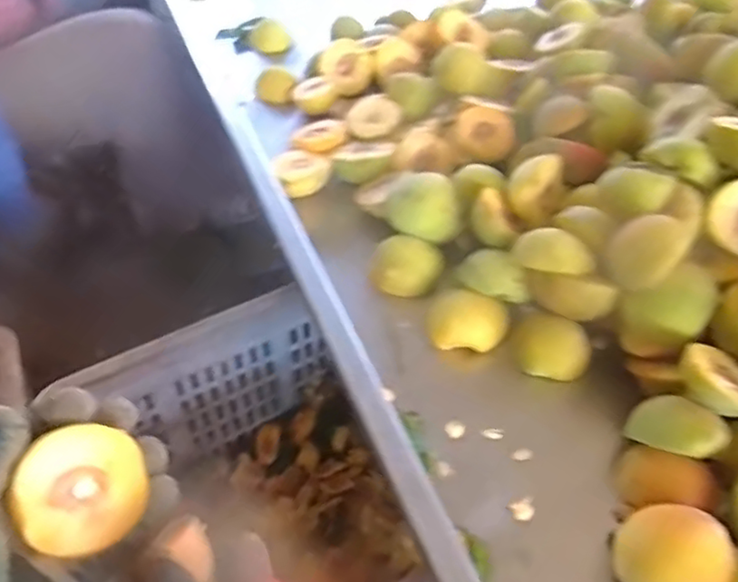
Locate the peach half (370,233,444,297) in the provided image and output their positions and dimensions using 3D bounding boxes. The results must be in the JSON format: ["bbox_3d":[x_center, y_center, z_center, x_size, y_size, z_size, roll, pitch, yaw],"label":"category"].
[{"bbox_3d":[0.033,-0.022,0.574,0.057,0.029,0.046,10,45,9],"label":"peach half"}]

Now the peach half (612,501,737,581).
[{"bbox_3d":[0.174,0.154,0.387,0.056,0.042,0.051,0,44,0],"label":"peach half"}]

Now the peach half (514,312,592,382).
[{"bbox_3d":[0.144,0.044,0.523,0.056,0.025,0.046,10,49,16],"label":"peach half"}]

